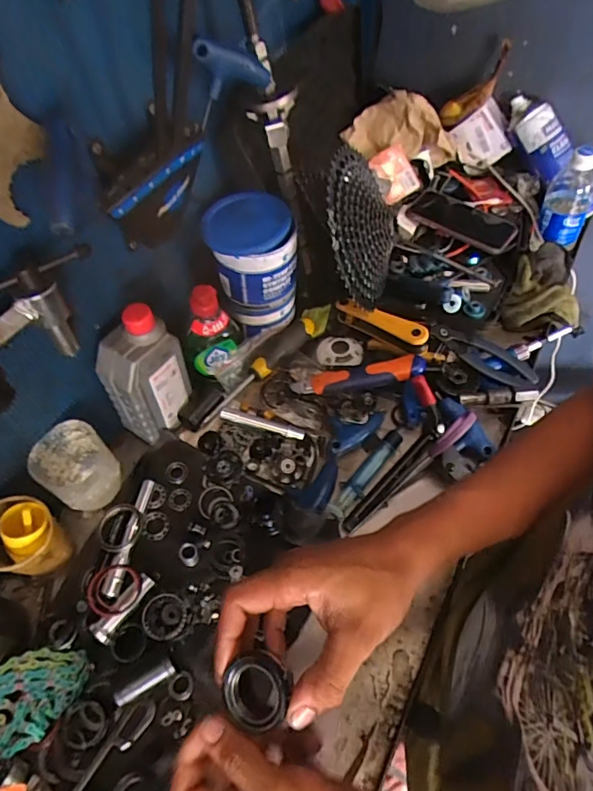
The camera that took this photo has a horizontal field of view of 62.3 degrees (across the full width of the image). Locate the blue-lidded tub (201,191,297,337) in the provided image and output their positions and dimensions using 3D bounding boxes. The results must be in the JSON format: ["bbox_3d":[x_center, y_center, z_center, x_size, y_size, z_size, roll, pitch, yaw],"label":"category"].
[{"bbox_3d":[-0.052,-0.150,0.622,0.097,0.171,0.090,-1,56,1],"label":"blue-lidded tub"}]

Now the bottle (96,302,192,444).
[{"bbox_3d":[-0.168,-0.024,0.545,0.053,0.159,0.080,31,62,21],"label":"bottle"}]

